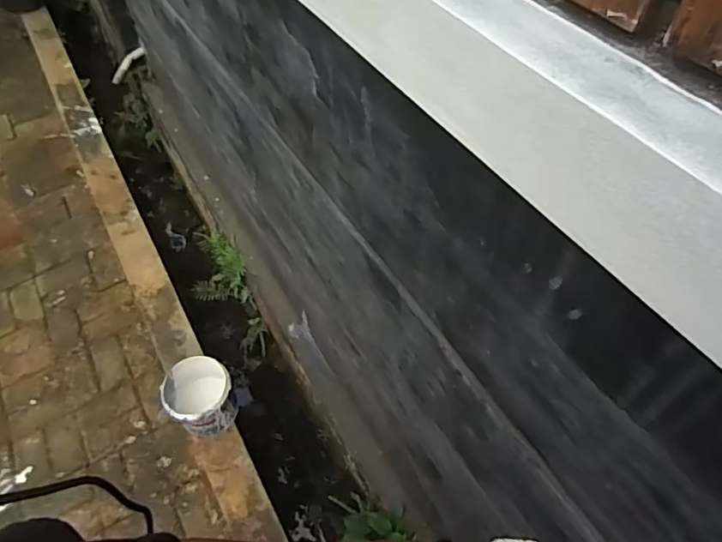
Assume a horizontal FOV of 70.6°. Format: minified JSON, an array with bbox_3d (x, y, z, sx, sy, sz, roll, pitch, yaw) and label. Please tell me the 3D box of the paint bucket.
[{"bbox_3d":[-0.476,0.374,1.512,0.183,0.193,0.185,0,52,0],"label":"paint bucket"}]

